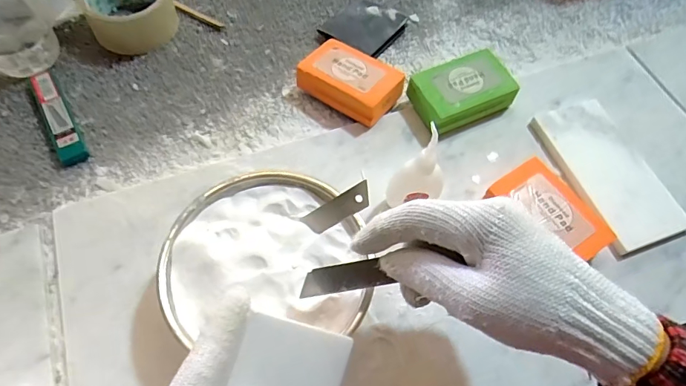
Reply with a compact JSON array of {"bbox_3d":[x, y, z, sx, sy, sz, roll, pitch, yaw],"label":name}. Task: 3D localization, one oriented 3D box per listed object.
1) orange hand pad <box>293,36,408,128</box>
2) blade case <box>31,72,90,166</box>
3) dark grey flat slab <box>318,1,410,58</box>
[{"bbox_3d":[0.007,-0.110,0.451,0.094,0.034,0.061,30,63,14],"label":"orange hand pad"},{"bbox_3d":[-0.274,-0.073,0.428,0.024,0.015,0.110,-28,65,-18],"label":"blade case"},{"bbox_3d":[0.024,-0.187,0.506,0.073,0.018,0.078,35,64,16],"label":"dark grey flat slab"}]

